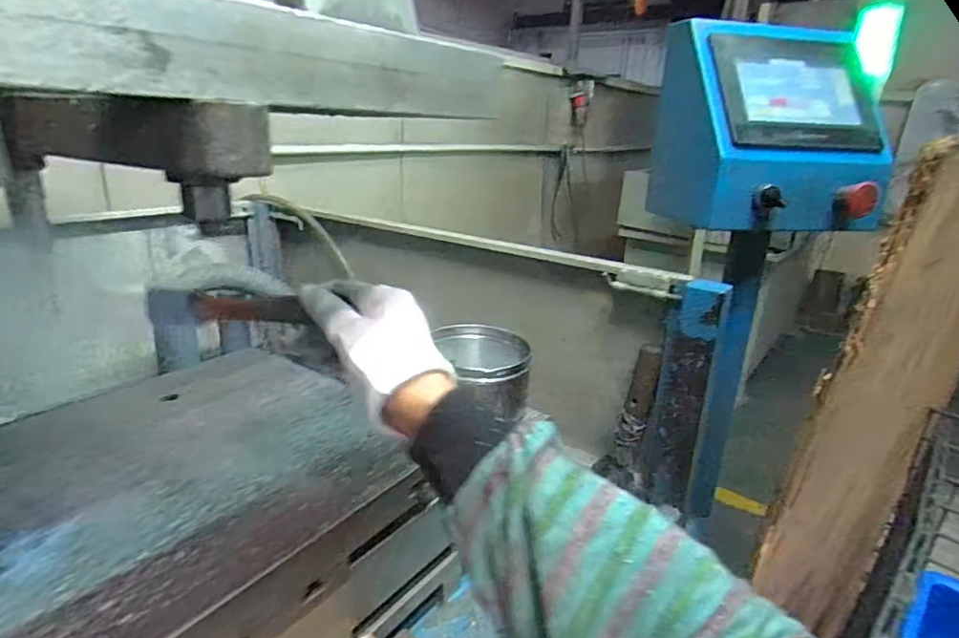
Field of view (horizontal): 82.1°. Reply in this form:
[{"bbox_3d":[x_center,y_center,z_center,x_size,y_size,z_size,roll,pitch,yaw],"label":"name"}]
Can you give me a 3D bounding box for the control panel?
[{"bbox_3d":[0.374,-0.226,0.704,0.254,0.250,0.203,-2,20,-14],"label":"control panel"}]

